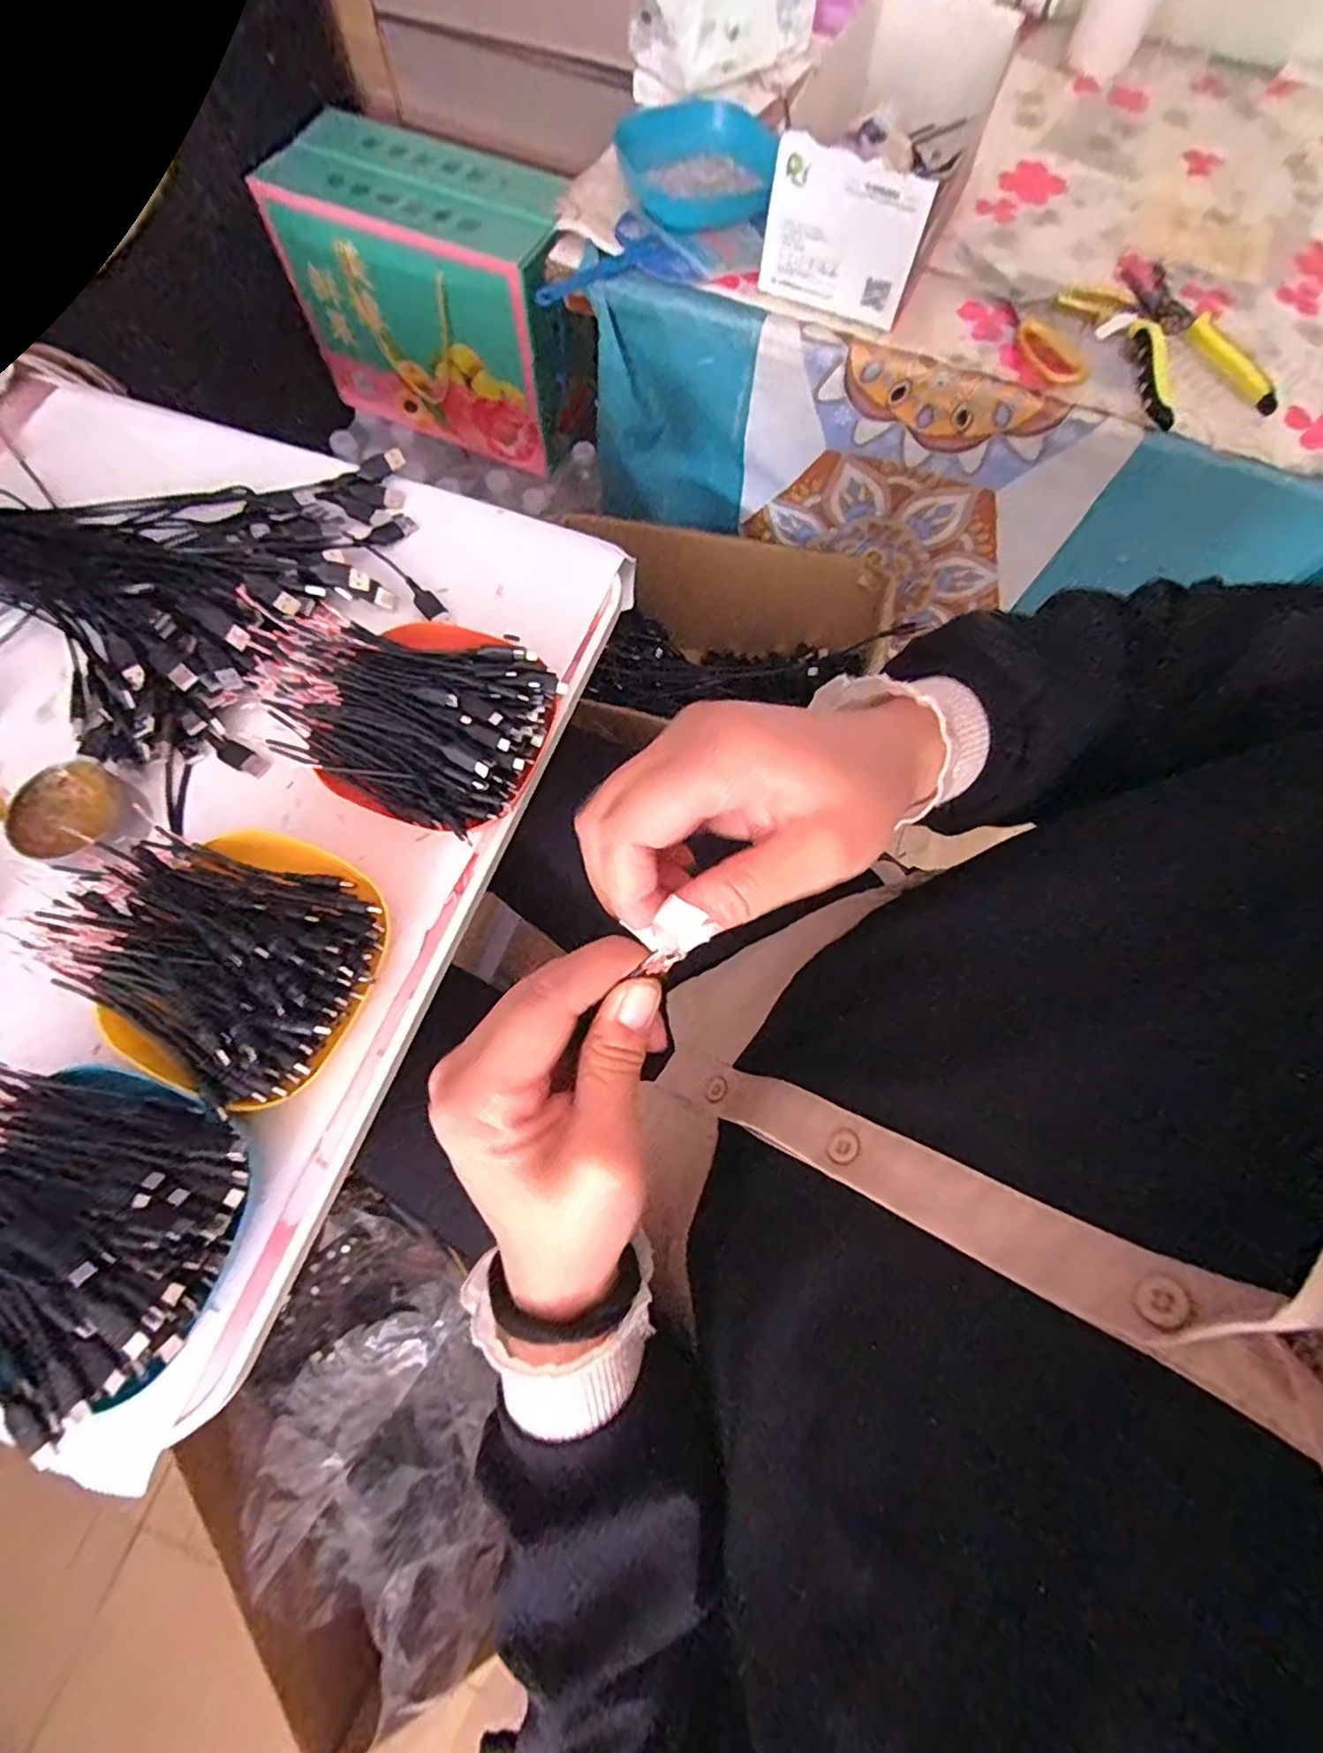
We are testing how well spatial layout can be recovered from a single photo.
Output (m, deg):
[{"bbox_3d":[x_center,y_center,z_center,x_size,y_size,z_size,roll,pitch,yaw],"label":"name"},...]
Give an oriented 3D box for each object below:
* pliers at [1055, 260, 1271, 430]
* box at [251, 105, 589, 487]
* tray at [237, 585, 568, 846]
[{"bbox_3d":[0.421,-0.441,0.532,0.125,0.033,0.164,-22,75,-9],"label":"pliers"},{"bbox_3d":[-0.265,-0.720,0.814,0.337,0.245,0.167,21,73,4],"label":"box"},{"bbox_3d":[-0.164,-0.105,0.395,0.181,0.045,0.124,20,73,4],"label":"tray"}]

